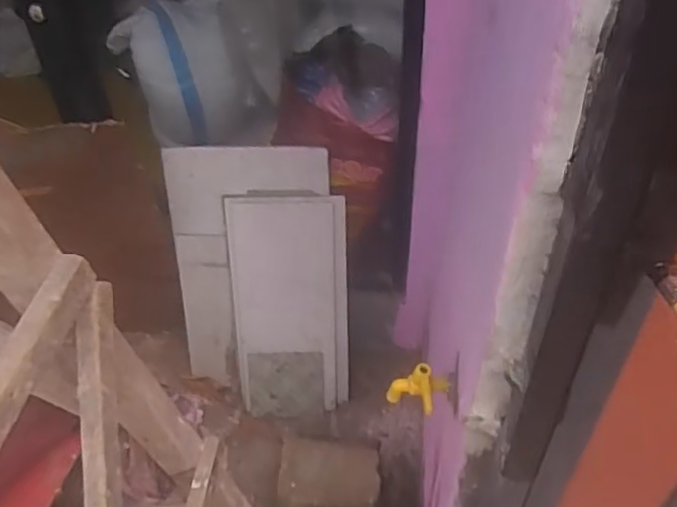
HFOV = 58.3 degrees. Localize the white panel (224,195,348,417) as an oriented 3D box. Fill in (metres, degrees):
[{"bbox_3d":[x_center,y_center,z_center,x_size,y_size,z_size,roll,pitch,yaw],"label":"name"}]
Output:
[{"bbox_3d":[-0.125,0.150,1.566,0.295,0.608,0.050,-2,20,1],"label":"white panel"}]

